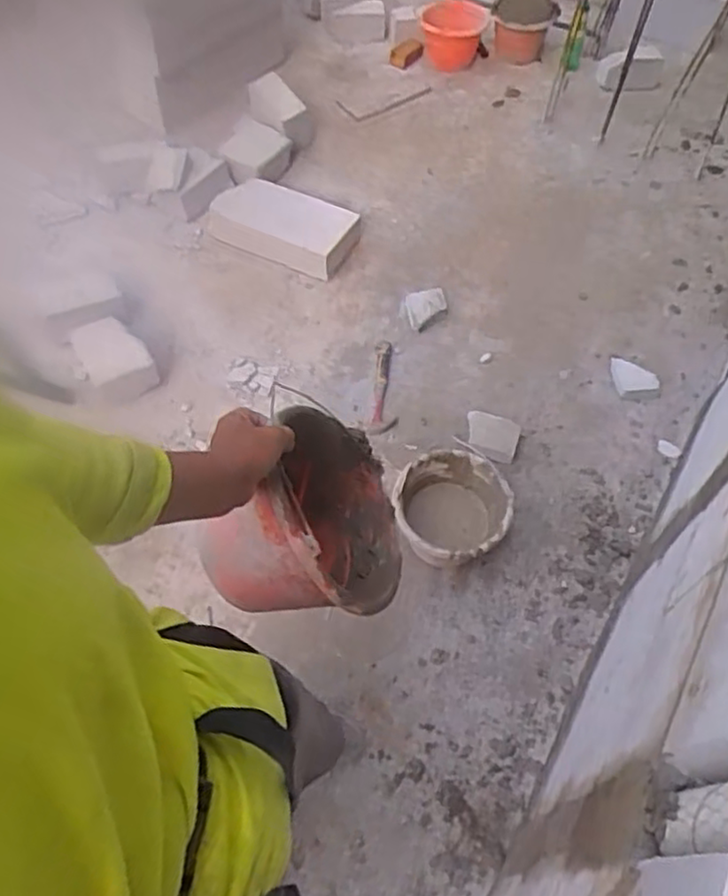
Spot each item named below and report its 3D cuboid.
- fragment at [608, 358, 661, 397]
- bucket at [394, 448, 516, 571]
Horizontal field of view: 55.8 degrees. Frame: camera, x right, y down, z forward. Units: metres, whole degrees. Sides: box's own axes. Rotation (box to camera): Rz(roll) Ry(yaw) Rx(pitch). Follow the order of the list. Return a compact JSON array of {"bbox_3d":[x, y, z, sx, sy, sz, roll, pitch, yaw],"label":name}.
[{"bbox_3d":[0.696,-0.188,1.780,0.096,0.048,0.114,-2,56,-1],"label":"fragment"},{"bbox_3d":[0.181,0.153,1.475,0.233,0.170,0.235,1,56,-1],"label":"bucket"}]

